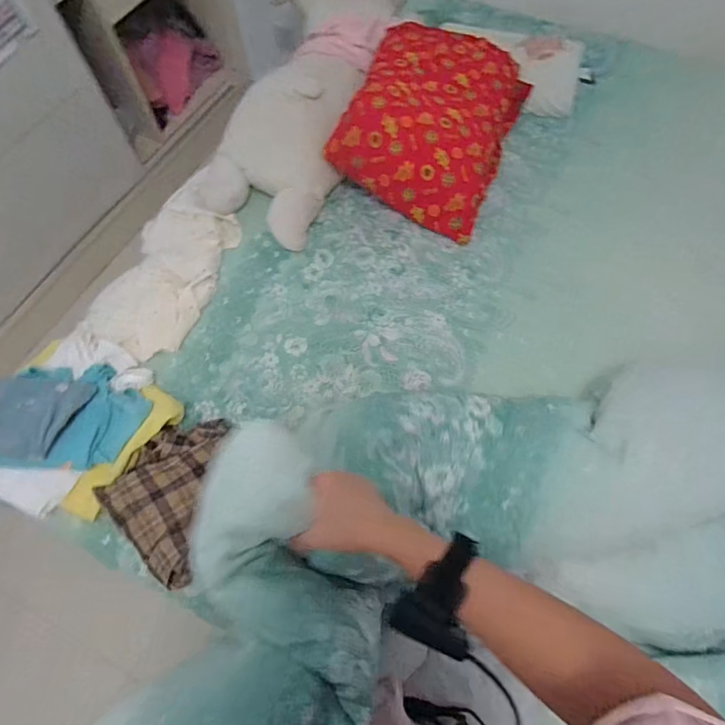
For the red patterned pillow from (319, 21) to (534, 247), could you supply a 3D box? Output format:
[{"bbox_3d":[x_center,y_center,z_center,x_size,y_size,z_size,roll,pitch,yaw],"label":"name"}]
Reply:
[{"bbox_3d":[0.183,-0.637,1.130,0.408,0.200,0.559,20,67,8],"label":"red patterned pillow"}]

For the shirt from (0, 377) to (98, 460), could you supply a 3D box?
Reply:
[{"bbox_3d":[-0.594,0.094,0.783,0.153,0.058,0.163,-2,66,-2],"label":"shirt"}]

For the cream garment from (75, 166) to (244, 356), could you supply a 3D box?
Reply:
[{"bbox_3d":[-0.455,-0.225,1.004,0.235,0.092,0.441,19,67,8],"label":"cream garment"}]

